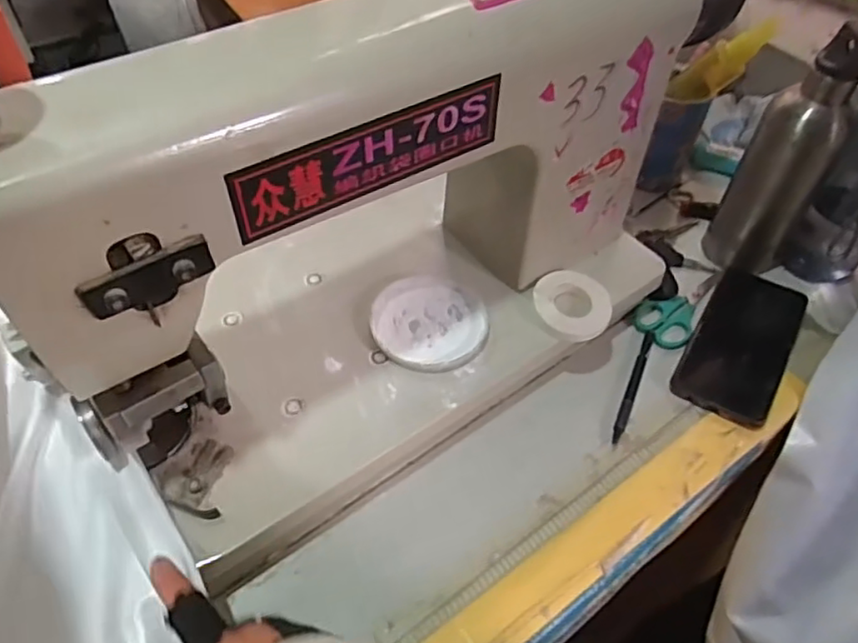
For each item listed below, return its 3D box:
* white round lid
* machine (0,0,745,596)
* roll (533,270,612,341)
[{"bbox_3d":[0.000,0.000,0.509,0.090,0.009,0.094,0,51,0],"label":"white round lid"},{"bbox_3d":[-0.006,-0.098,0.438,0.498,0.268,0.205,-31,58,-23],"label":"machine"},{"bbox_3d":[0.116,-0.015,0.517,0.064,0.009,0.060,0,51,0],"label":"roll"}]

